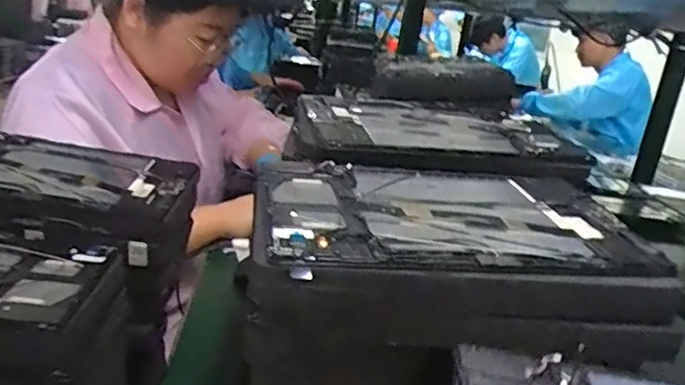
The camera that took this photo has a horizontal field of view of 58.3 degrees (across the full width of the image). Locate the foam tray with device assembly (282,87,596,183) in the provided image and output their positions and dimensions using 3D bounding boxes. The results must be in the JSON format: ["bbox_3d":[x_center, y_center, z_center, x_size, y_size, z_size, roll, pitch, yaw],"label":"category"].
[{"bbox_3d":[0.079,-0.049,0.558,0.251,0.034,0.175,4,18,-11],"label":"foam tray with device assembly"}]

